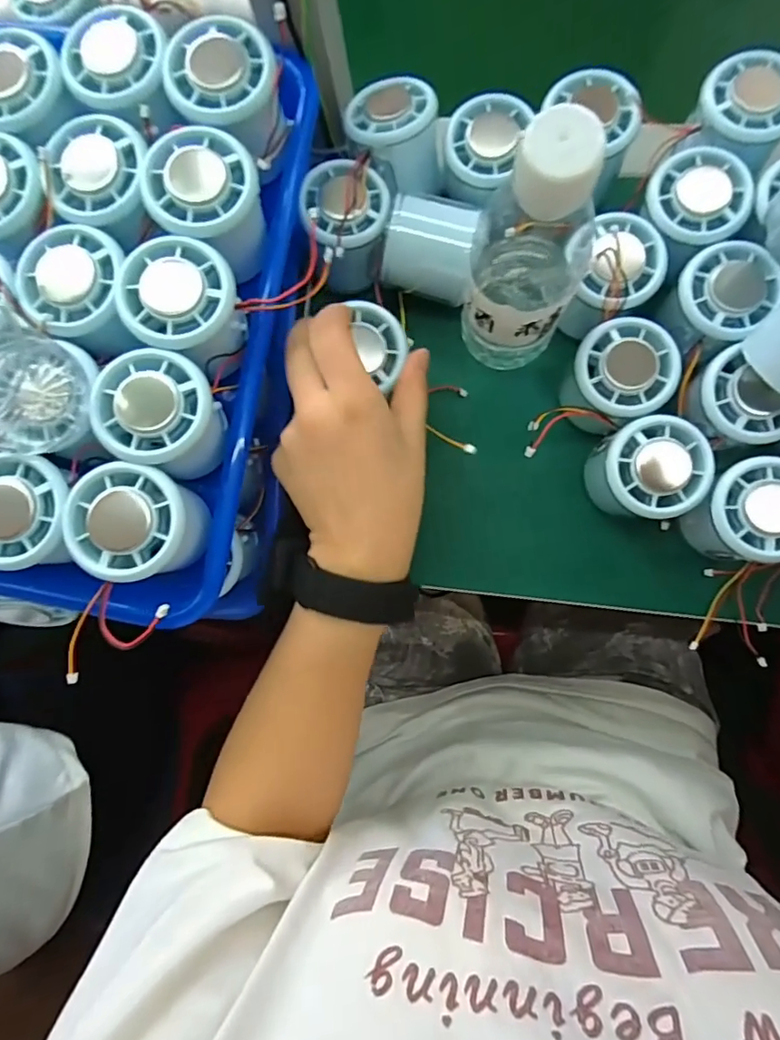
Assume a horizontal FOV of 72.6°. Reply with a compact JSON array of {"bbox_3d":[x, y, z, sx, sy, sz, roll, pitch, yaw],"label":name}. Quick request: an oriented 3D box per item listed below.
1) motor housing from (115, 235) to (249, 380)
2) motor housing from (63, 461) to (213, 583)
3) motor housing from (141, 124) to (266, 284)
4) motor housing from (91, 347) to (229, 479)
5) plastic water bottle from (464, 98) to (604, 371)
[{"bbox_3d":[-0.106,-0.110,0.276,0.054,0.039,0.052,-1,85,6],"label":"motor housing"},{"bbox_3d":[-0.125,0.002,0.270,0.057,0.038,0.054,-1,85,6],"label":"motor housing"},{"bbox_3d":[-0.094,-0.167,0.281,0.051,0.046,0.055,24,87,7],"label":"motor housing"},{"bbox_3d":[-0.113,-0.056,0.278,0.054,0.051,0.054,-1,85,6],"label":"motor housing"},{"bbox_3d":[0.070,-0.138,0.280,0.059,0.176,0.063,8,86,6],"label":"plastic water bottle"}]

